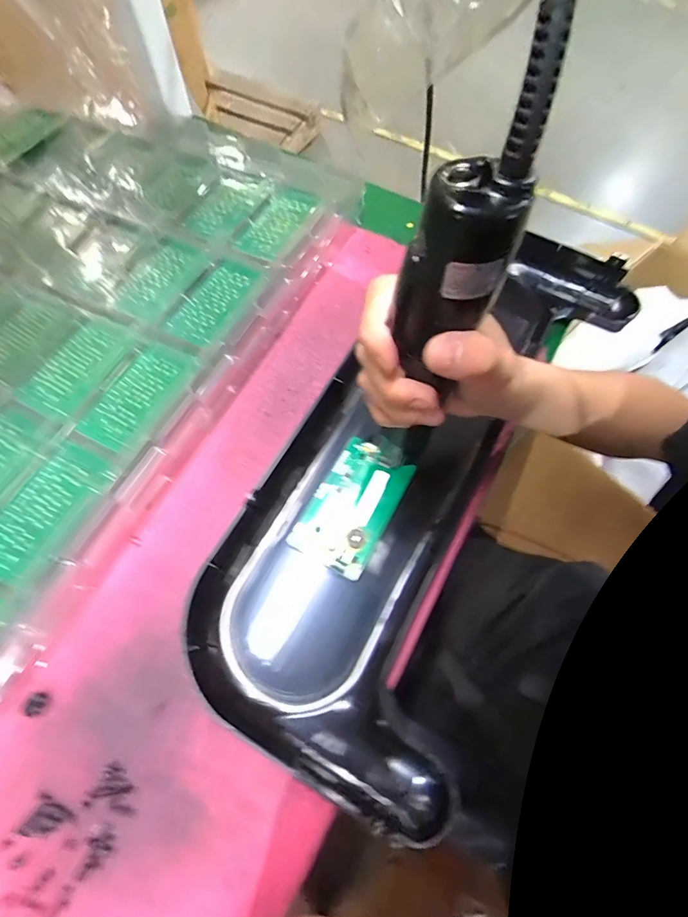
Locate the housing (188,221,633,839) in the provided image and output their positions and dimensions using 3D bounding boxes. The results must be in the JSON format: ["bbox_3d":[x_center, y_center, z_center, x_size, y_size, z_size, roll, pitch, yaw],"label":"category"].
[{"bbox_3d":[0.076,-0.014,0.364,0.214,0.035,0.498,29,70,14],"label":"housing"}]

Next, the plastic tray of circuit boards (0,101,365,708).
[{"bbox_3d":[-0.319,-0.118,0.400,0.443,0.058,0.666,27,68,9],"label":"plastic tray of circuit boards"}]

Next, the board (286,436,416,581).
[{"bbox_3d":[0.007,0.037,0.344,0.061,0.007,0.103,28,69,9],"label":"board"}]

